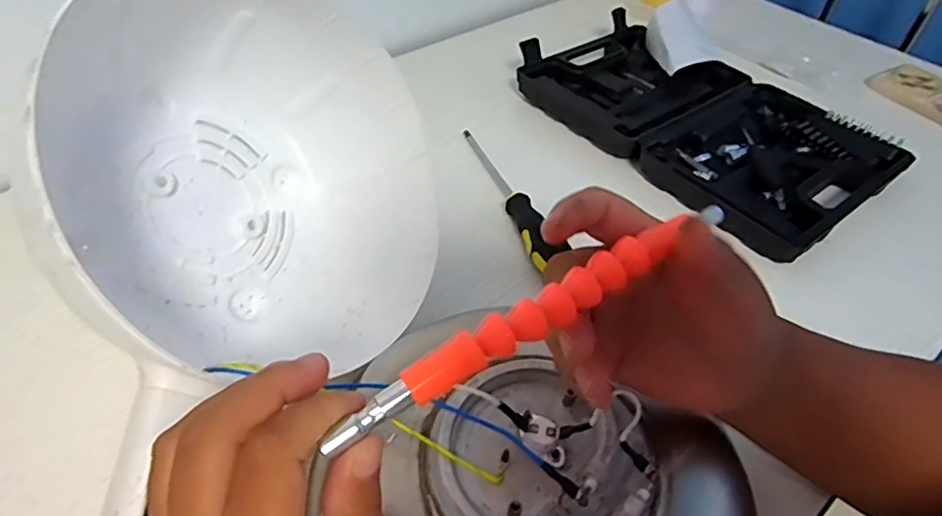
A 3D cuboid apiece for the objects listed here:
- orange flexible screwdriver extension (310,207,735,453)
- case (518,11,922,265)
[{"bbox_3d":[0.028,0.018,0.208,0.162,0.011,0.015,-28,53,-17],"label":"orange flexible screwdriver extension"},{"bbox_3d":[0.224,-0.140,0.591,0.214,0.038,0.351,-26,53,-26],"label":"case"}]

